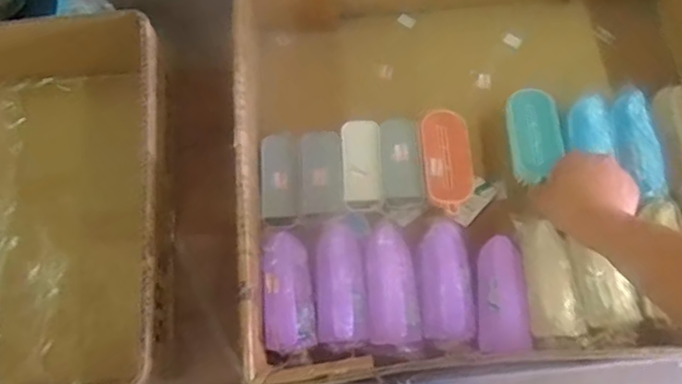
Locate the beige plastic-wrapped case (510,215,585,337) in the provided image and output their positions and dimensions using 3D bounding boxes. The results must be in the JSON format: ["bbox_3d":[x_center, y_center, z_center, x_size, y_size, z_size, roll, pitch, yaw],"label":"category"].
[{"bbox_3d":[0.231,0.092,0.673,0.052,0.036,0.134,-13,74,-2],"label":"beige plastic-wrapped case"}]

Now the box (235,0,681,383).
[{"bbox_3d":[0.176,-0.051,0.722,0.570,0.162,0.492,-3,74,1],"label":"box"}]

